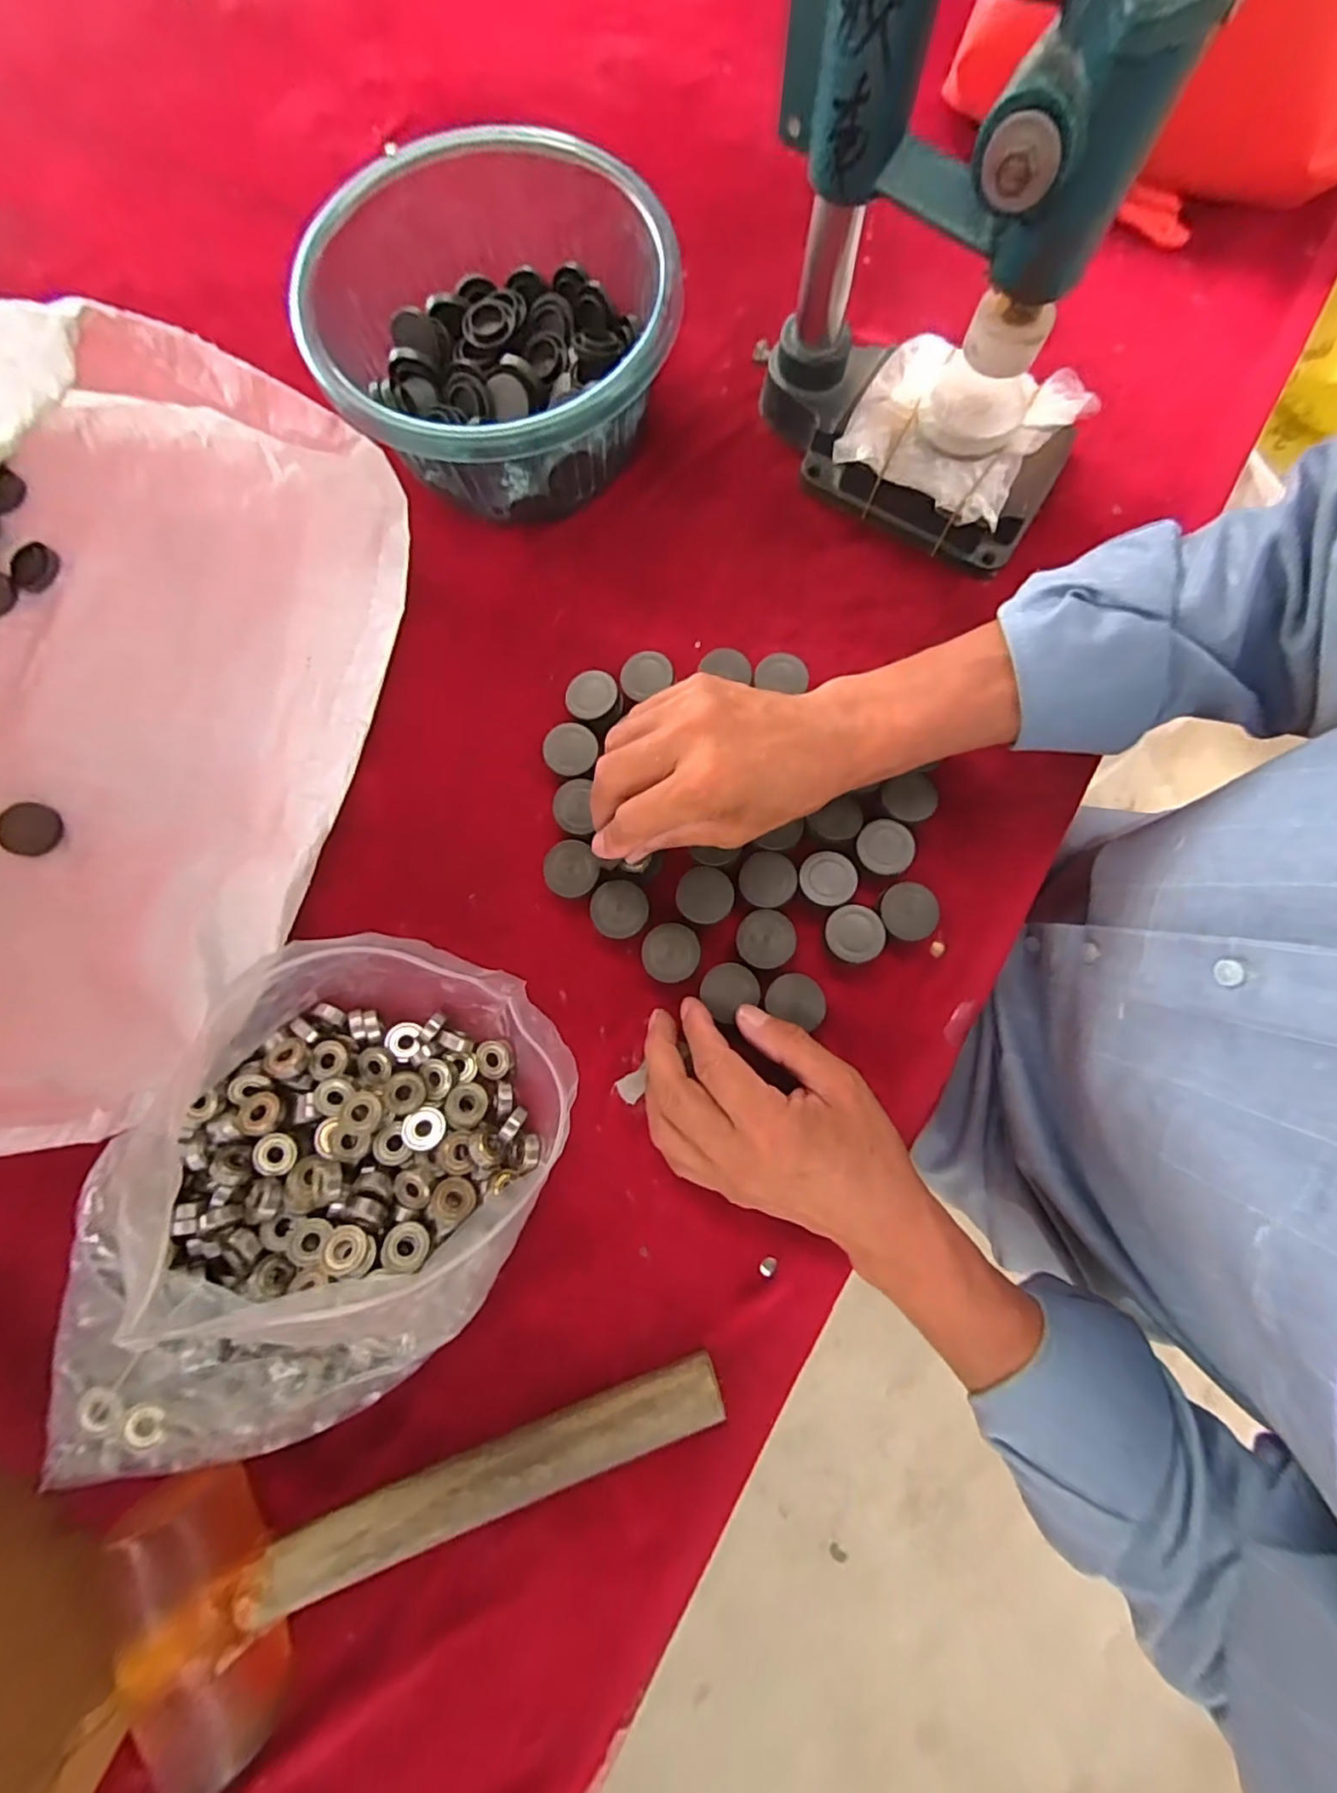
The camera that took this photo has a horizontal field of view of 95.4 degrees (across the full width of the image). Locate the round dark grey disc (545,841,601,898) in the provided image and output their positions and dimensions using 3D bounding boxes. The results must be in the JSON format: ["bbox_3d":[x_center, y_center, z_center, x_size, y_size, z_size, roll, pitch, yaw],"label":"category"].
[{"bbox_3d":[-0.056,-0.015,0.359,0.031,0.023,0.031,0,80,1],"label":"round dark grey disc"}]

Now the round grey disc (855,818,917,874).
[{"bbox_3d":[0.126,-0.028,0.354,0.033,0.008,0.032,0,80,1],"label":"round grey disc"}]

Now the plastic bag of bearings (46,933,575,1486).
[{"bbox_3d":[-0.184,0.149,0.291,0.284,0.095,0.186,-42,81,-6],"label":"plastic bag of bearings"}]

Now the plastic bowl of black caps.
[{"bbox_3d":[-0.099,-0.332,0.375,0.200,0.089,0.200,0,80,1],"label":"plastic bowl of black caps"}]

